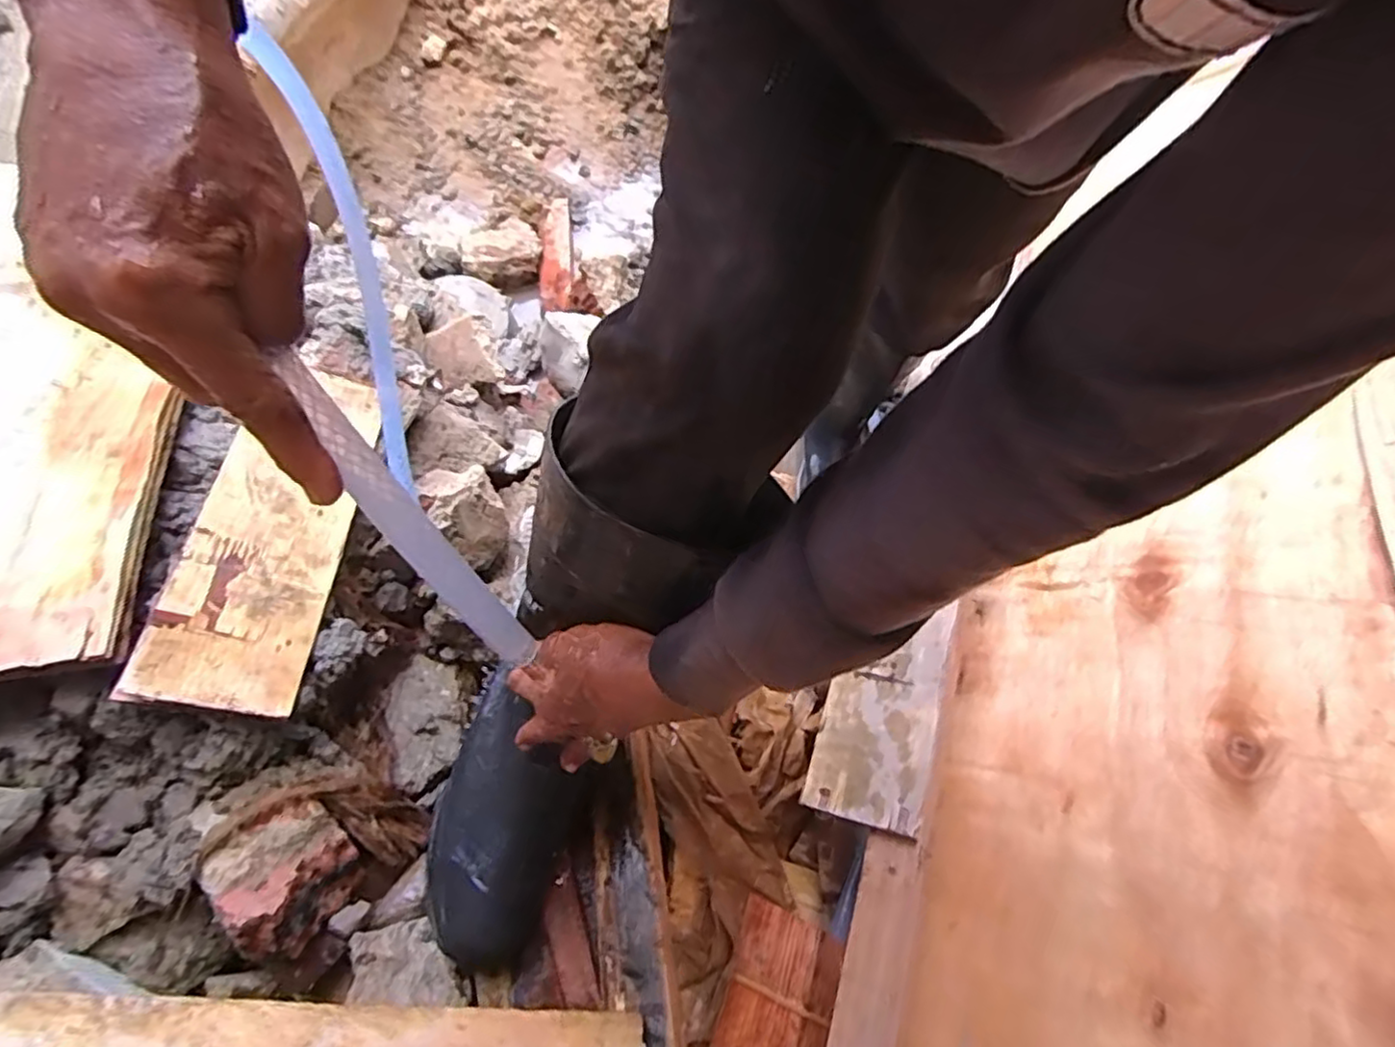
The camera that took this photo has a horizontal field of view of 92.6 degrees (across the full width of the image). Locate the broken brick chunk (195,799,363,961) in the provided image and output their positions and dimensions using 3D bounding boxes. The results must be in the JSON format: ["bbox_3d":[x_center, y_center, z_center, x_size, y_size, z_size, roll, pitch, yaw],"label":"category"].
[{"bbox_3d":[-0.304,0.260,0.496,0.076,0.061,0.093,-39,72,-17],"label":"broken brick chunk"}]

